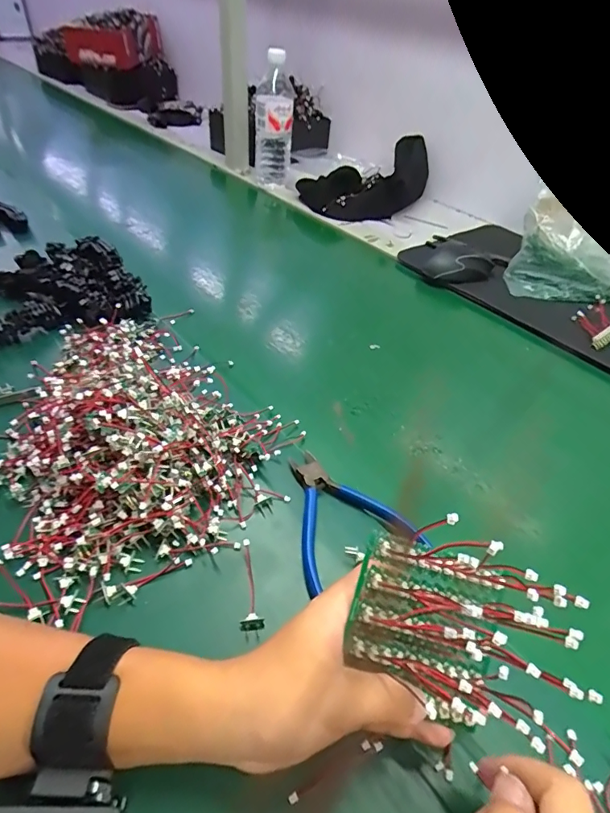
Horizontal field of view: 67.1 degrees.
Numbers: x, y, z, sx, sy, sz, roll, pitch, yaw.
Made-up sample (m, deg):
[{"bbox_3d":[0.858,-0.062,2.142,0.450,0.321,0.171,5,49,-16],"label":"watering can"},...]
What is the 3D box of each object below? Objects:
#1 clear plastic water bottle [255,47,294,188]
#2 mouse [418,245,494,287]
[{"bbox_3d":[-0.061,-0.560,0.914,0.071,0.221,0.061,1,43,-4],"label":"clear plastic water bottle"},{"bbox_3d":[0.239,-0.215,0.717,0.112,0.050,0.062,10,43,5],"label":"mouse"}]

